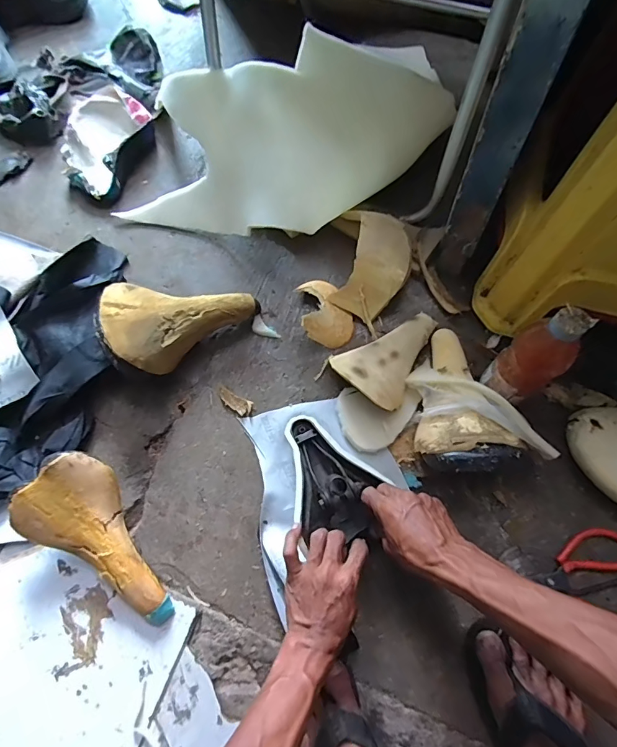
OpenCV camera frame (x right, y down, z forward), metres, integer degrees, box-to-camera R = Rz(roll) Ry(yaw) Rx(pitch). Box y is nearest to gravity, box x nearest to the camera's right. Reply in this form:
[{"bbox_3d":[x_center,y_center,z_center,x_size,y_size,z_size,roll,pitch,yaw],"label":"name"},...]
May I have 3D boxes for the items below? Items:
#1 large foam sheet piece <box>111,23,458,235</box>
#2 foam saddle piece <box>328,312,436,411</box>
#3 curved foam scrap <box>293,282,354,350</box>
[{"bbox_3d":[-0.056,-0.365,0.701,0.521,0.219,0.258,13,71,6],"label":"large foam sheet piece"},{"bbox_3d":[0.134,-0.016,0.632,0.174,0.034,0.110,-27,72,-6],"label":"foam saddle piece"},{"bbox_3d":[0.027,-0.103,0.686,0.084,0.049,0.123,-12,70,-3],"label":"curved foam scrap"}]

